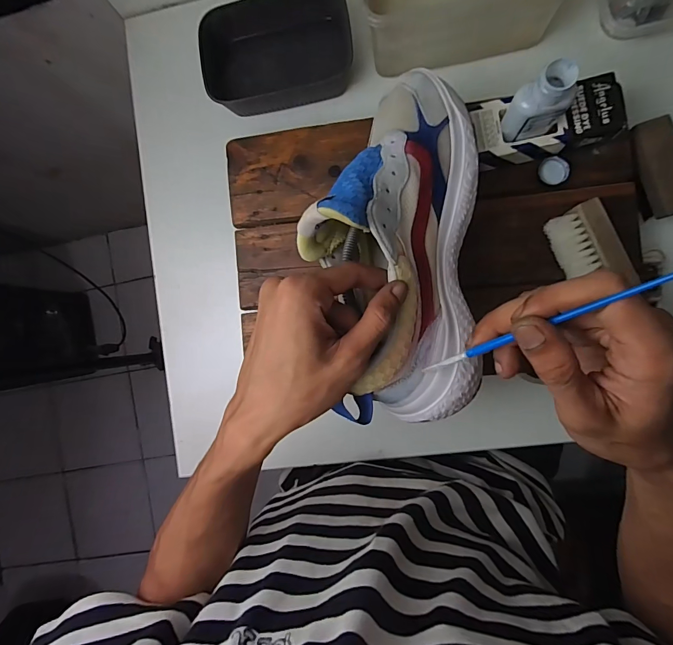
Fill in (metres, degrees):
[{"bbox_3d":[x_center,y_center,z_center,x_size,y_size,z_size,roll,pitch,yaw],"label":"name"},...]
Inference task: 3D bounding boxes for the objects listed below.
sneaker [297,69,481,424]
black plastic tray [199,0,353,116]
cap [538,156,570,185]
[{"bbox_3d":[0.043,-0.070,0.287,0.128,0.085,0.278,1,82,6],"label":"sneaker"},{"bbox_3d":[-0.070,-0.310,0.459,0.172,0.075,0.097,-12,88,6],"label":"black plastic tray"},{"bbox_3d":[0.216,-0.151,0.385,0.027,0.011,0.022,38,93,6],"label":"cap"}]

